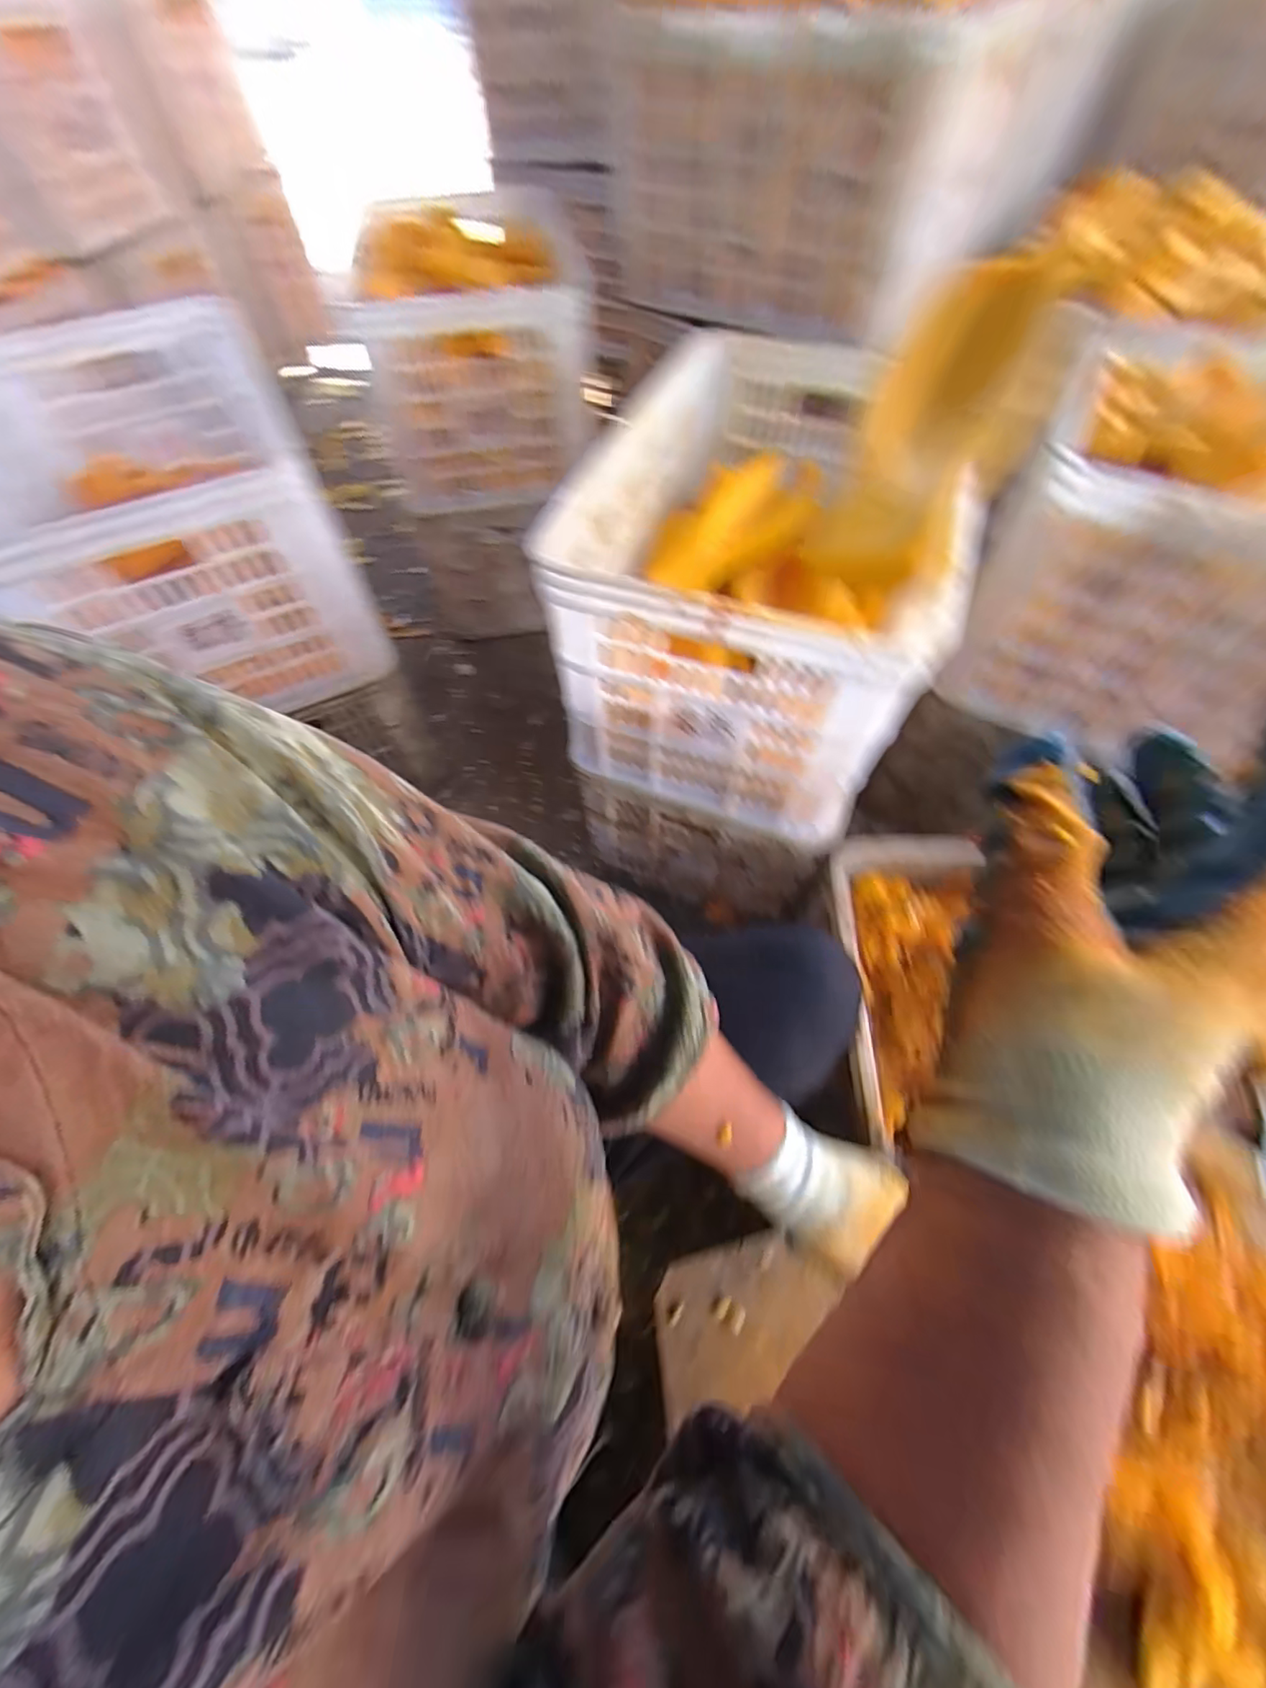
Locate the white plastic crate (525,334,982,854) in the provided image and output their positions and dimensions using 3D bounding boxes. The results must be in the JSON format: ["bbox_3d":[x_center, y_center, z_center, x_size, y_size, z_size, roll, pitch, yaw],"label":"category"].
[{"bbox_3d":[0.145,-0.316,0.688,0.361,0.320,0.517,16,61,8],"label":"white plastic crate"}]

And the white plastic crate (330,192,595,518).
[{"bbox_3d":[-0.263,-0.926,1.038,0.339,0.311,0.605,-1,60,-2],"label":"white plastic crate"}]

